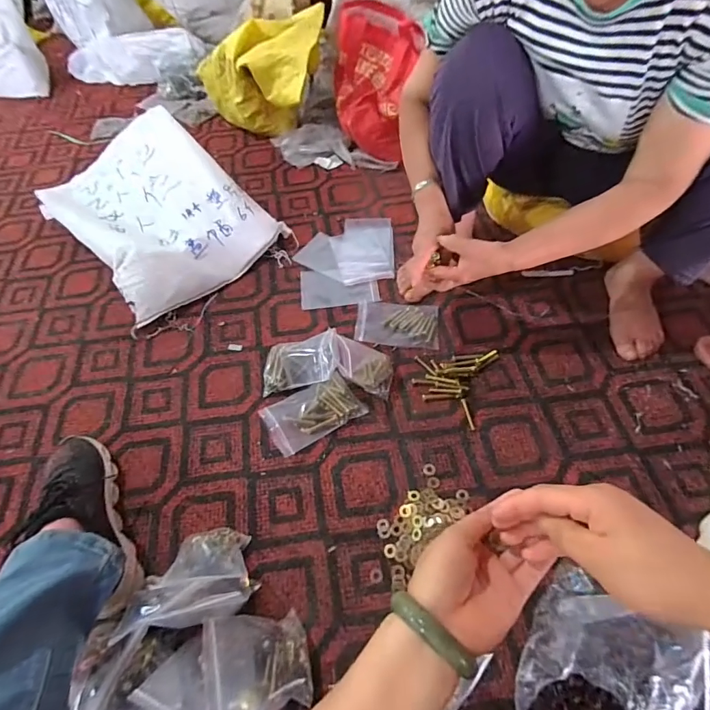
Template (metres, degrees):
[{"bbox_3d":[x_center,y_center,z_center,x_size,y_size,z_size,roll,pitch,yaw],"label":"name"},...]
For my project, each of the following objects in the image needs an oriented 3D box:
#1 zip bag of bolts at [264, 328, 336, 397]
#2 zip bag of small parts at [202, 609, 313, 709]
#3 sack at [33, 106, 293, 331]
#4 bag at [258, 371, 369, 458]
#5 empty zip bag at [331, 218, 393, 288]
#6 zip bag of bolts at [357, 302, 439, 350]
[{"bbox_3d":[-0.092,0.011,0.698,0.128,0.085,0.087,-1,57,3],"label":"zip bag of bolts"},{"bbox_3d":[-0.102,0.337,0.465,0.091,0.106,0.103,-14,58,-5],"label":"zip bag of small parts"},{"bbox_3d":[-0.433,-0.326,0.909,0.347,0.149,0.470,-39,63,-19],"label":"sack"},{"bbox_3d":[-0.069,0.088,0.680,0.148,0.032,0.096,-30,60,-14],"label":"bag"},{"bbox_3d":[0.017,-0.222,0.901,0.128,0.009,0.188,-3,57,2],"label":"empty zip bag"},{"bbox_3d":[0.079,-0.058,0.777,0.148,0.012,0.097,4,58,7],"label":"zip bag of bolts"}]

